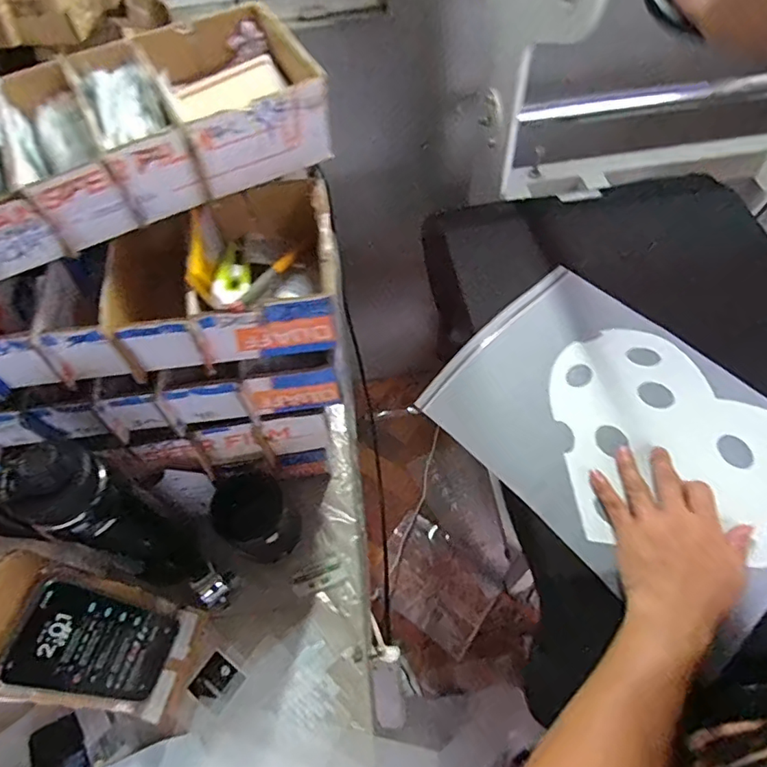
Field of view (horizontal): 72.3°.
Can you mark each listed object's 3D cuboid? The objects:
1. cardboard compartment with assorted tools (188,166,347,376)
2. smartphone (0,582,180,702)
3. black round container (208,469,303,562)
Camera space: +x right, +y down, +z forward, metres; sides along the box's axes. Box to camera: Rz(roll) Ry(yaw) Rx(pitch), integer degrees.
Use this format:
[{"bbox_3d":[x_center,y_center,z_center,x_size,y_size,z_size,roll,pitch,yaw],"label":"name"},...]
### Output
[{"bbox_3d":[-0.108,-0.110,0.502,0.124,0.079,0.174,-5,59,0],"label":"cardboard compartment with assorted tools"},{"bbox_3d":[-0.254,0.237,0.476,0.006,0.169,0.076,2,57,25],"label":"smartphone"},{"bbox_3d":[-0.153,0.163,0.635,0.083,0.064,0.095,-36,64,-17],"label":"black round container"}]

